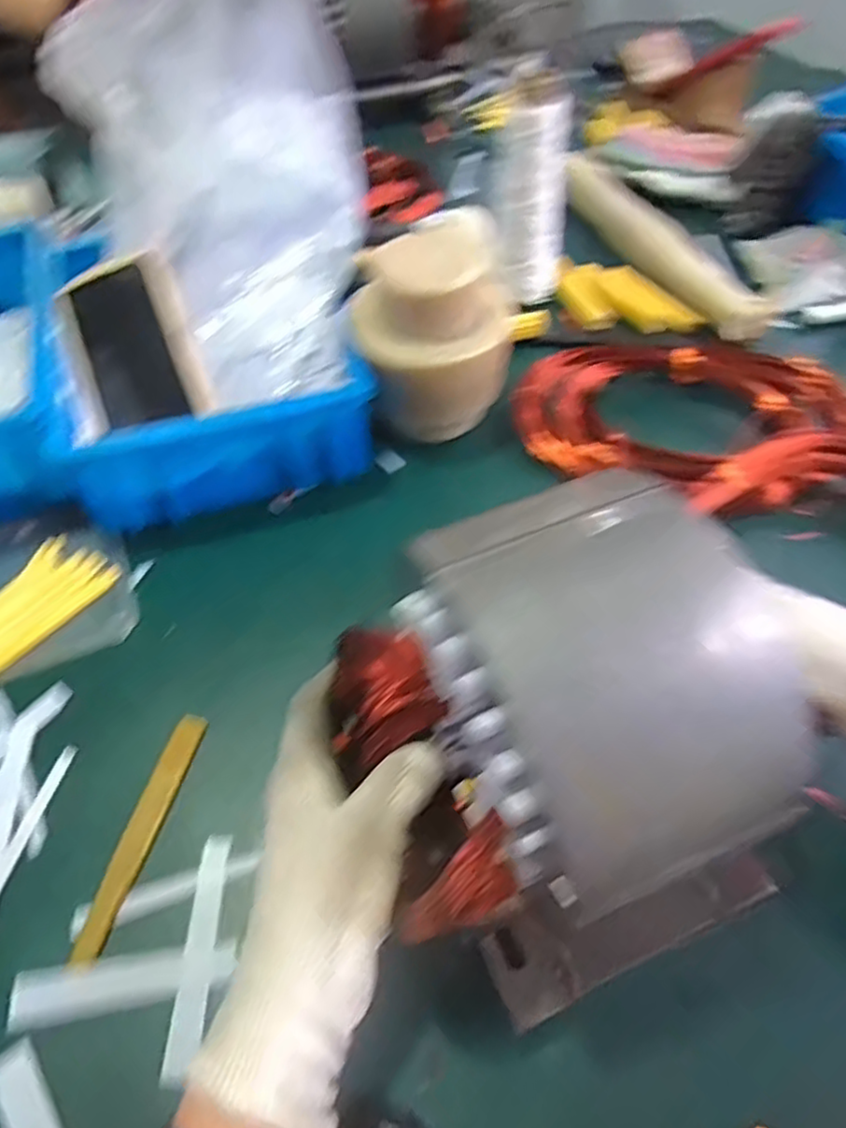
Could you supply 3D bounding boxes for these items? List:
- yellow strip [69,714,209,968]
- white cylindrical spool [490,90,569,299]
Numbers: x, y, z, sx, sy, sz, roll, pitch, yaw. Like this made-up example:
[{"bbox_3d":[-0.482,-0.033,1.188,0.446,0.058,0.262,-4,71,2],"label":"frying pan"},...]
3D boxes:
[{"bbox_3d":[-0.144,0.135,0.348,0.015,0.005,0.123,10,55,9],"label":"yellow strip"},{"bbox_3d":[0.093,-0.305,0.577,0.057,0.157,0.050,10,55,9],"label":"white cylindrical spool"}]

